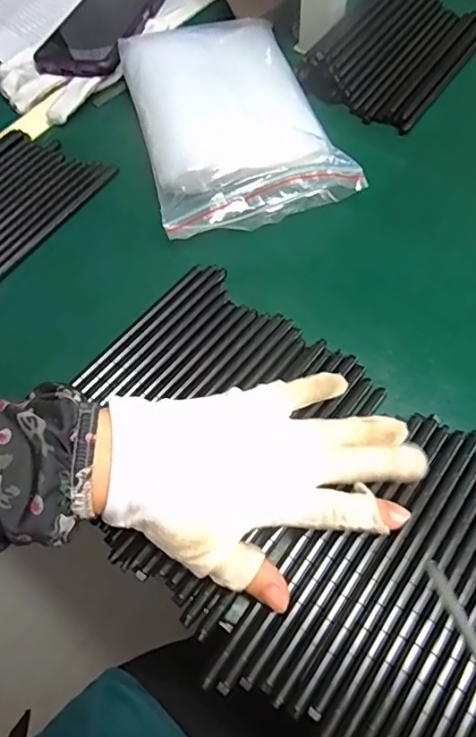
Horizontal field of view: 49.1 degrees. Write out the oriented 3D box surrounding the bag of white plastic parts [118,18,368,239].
[{"bbox_3d":[-0.010,-0.208,0.427,0.144,0.037,0.221,-17,62,-8],"label":"bag of white plastic parts"}]

